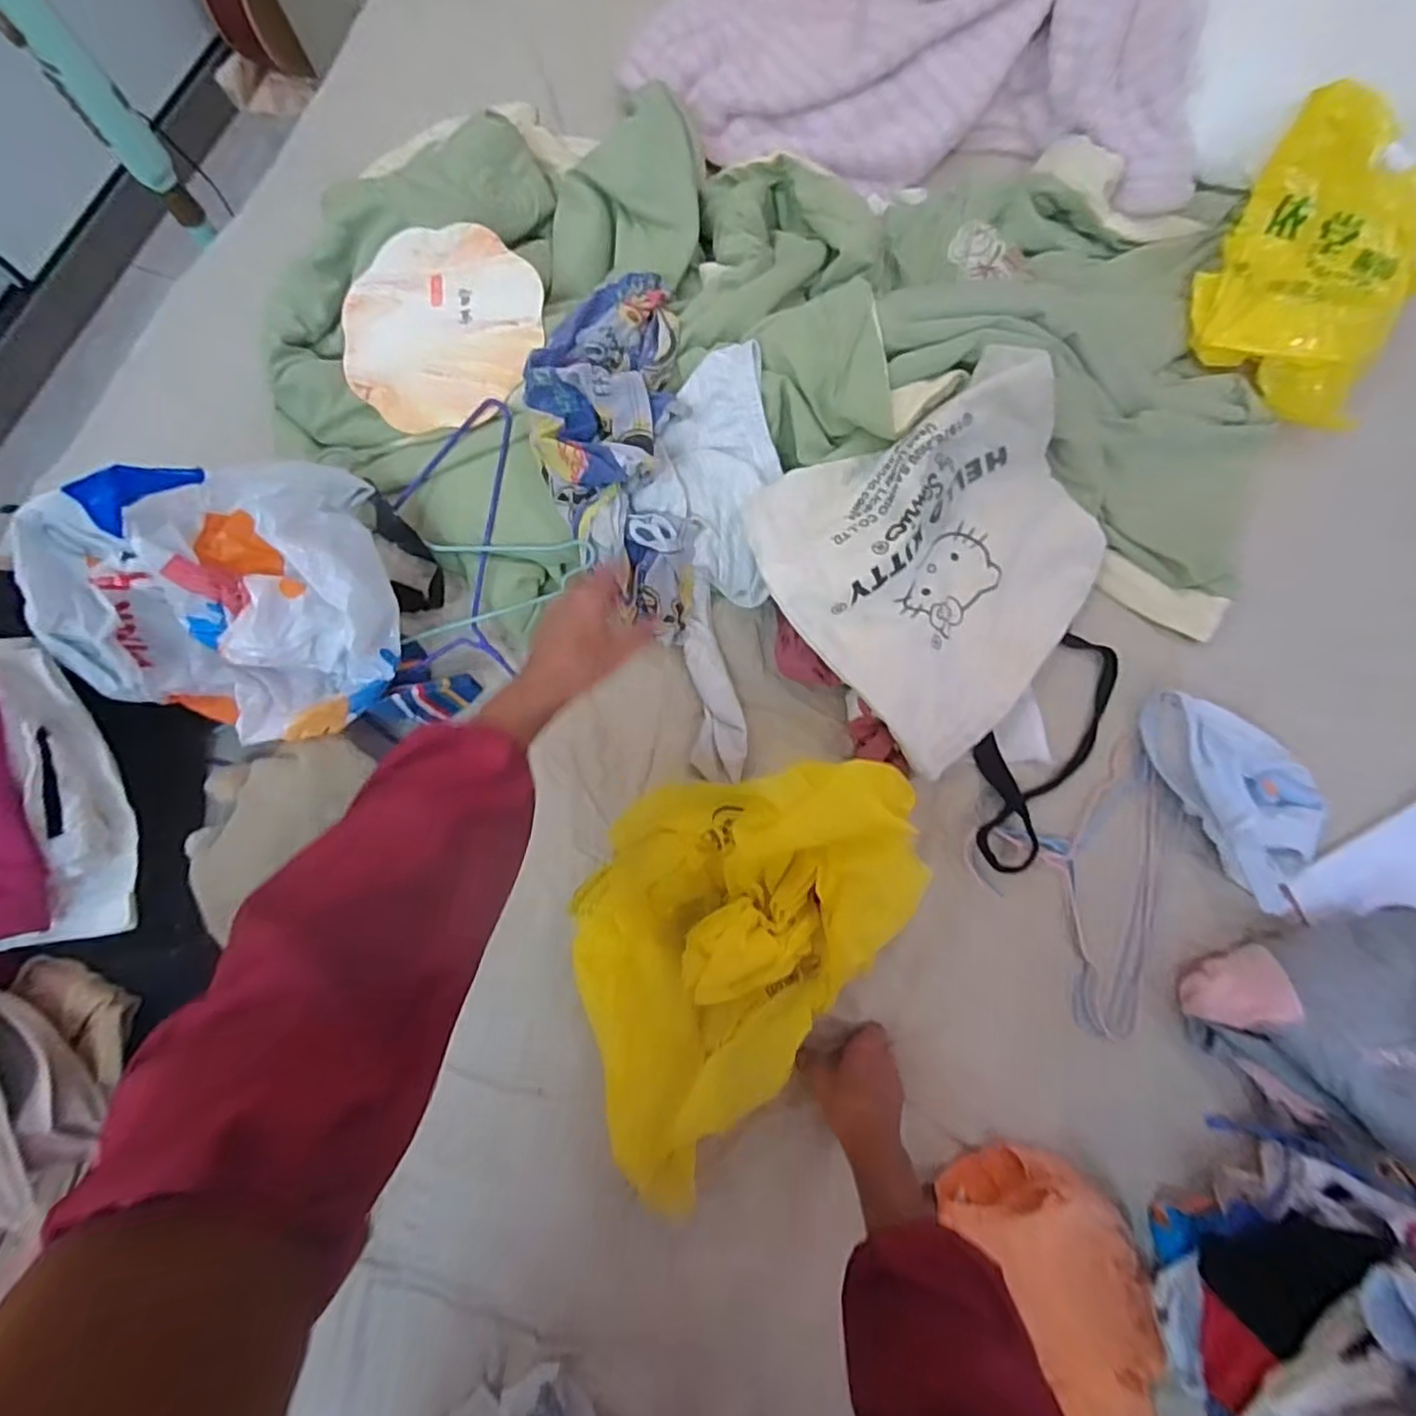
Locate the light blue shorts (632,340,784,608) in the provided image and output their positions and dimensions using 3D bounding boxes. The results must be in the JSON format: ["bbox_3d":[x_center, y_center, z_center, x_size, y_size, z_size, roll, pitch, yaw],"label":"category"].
[{"bbox_3d":[0.007,-0.232,0.628,0.120,0.090,0.202,9,78,3],"label":"light blue shorts"}]

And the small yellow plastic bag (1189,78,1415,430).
[{"bbox_3d":[0.634,-0.447,0.653,0.213,0.126,0.217,31,80,7],"label":"small yellow plastic bag"}]

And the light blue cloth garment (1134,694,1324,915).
[{"bbox_3d":[0.491,0.074,0.594,0.100,0.051,0.208,-29,79,-5],"label":"light blue cloth garment"}]

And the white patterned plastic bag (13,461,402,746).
[{"bbox_3d":[-0.392,-0.077,0.535,0.259,0.151,0.199,-31,79,-6],"label":"white patterned plastic bag"}]

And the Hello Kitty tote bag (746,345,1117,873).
[{"bbox_3d":[0.250,-0.106,0.588,0.312,0.132,0.390,-42,80,-8],"label":"Hello Kitty tote bag"}]

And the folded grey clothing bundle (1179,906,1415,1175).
[{"bbox_3d":[0.526,0.276,0.533,0.210,0.089,0.173,-8,77,-1],"label":"folded grey clothing bundle"}]

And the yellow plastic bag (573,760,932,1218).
[{"bbox_3d":[0.004,0.186,0.524,0.217,0.106,0.362,34,80,8],"label":"yellow plastic bag"}]

